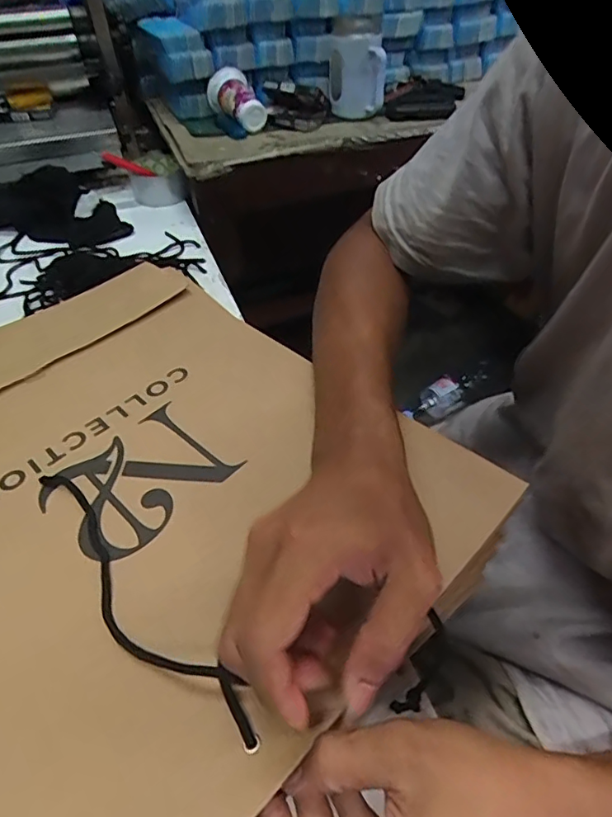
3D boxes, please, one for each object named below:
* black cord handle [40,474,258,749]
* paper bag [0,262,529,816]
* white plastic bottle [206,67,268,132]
[{"bbox_3d":[-0.106,0.104,0.307,0.037,0.007,0.231,-33,49,-27],"label":"black cord handle"},{"bbox_3d":[-0.135,0.035,0.370,0.441,0.029,0.324,35,56,30],"label":"paper bag"},{"bbox_3d":[-0.098,-0.467,0.798,0.060,0.061,0.110,-31,74,-25],"label":"white plastic bottle"}]

